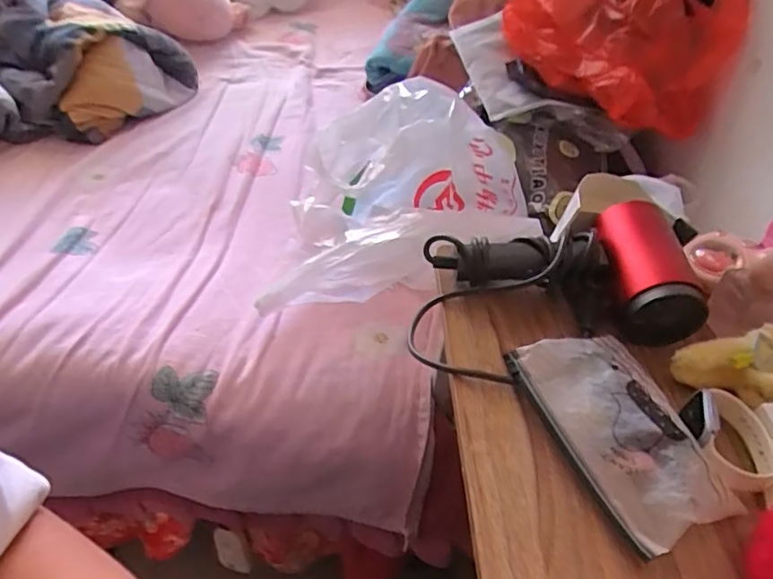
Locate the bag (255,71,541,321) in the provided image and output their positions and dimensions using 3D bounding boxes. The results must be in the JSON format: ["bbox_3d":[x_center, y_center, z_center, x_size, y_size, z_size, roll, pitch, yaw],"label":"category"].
[{"bbox_3d":[0.036,-0.134,0.766,0.322,0.160,0.339,7,42,0],"label":"bag"}]

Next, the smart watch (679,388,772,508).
[{"bbox_3d":[0.245,0.105,0.408,0.062,0.031,0.070,15,43,9],"label":"smart watch"}]

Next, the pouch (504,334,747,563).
[{"bbox_3d":[0.167,0.096,0.418,0.086,0.031,0.164,-11,45,-18],"label":"pouch"}]

